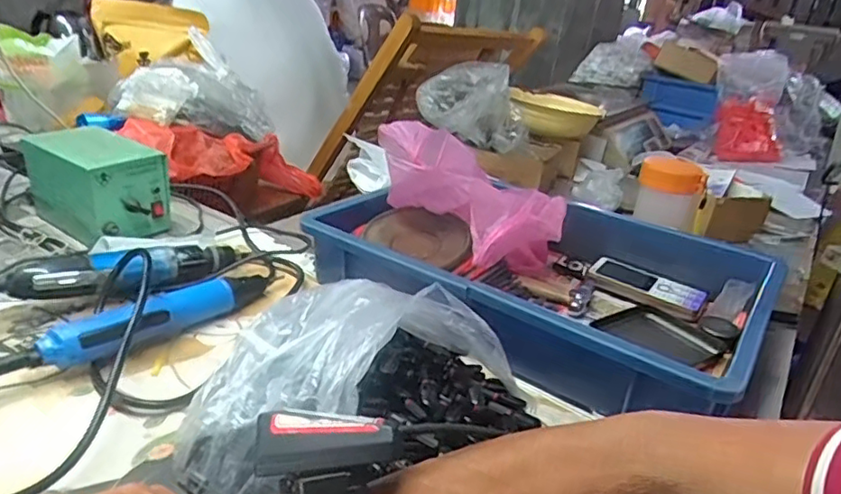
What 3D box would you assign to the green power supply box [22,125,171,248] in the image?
[{"bbox_3d":[-0.384,-0.075,0.706,0.152,0.099,0.094,19,28,27],"label":"green power supply box"}]

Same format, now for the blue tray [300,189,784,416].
[{"bbox_3d":[0.126,0.026,0.620,0.401,0.080,0.276,21,28,30],"label":"blue tray"}]

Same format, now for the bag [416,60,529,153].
[{"bbox_3d":[0.087,-0.233,0.969,0.178,0.106,0.117,10,25,8],"label":"bag"}]

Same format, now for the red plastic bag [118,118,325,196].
[{"bbox_3d":[-0.314,-0.156,1.037,0.141,0.099,0.352,16,4,19],"label":"red plastic bag"}]

